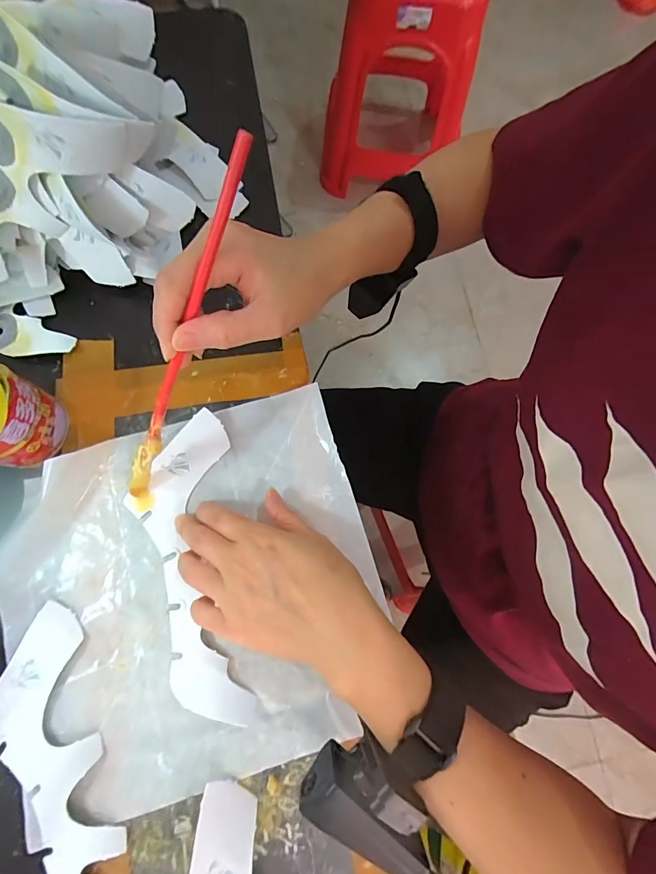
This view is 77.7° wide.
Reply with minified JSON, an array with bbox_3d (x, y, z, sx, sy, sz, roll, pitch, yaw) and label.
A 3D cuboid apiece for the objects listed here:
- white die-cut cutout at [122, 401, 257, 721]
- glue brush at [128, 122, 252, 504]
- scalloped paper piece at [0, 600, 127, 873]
[{"bbox_3d":[-0.106,0.093,0.303,0.077,0.014,0.216,-10,75,-3],"label":"white die-cut cutout"},{"bbox_3d":[-0.092,-0.041,0.250,0.020,0.014,0.260,37,123,8],"label":"glue brush"},{"bbox_3d":[-0.178,0.232,0.269,0.073,0.011,0.221,-24,78,-6],"label":"scalloped paper piece"}]

